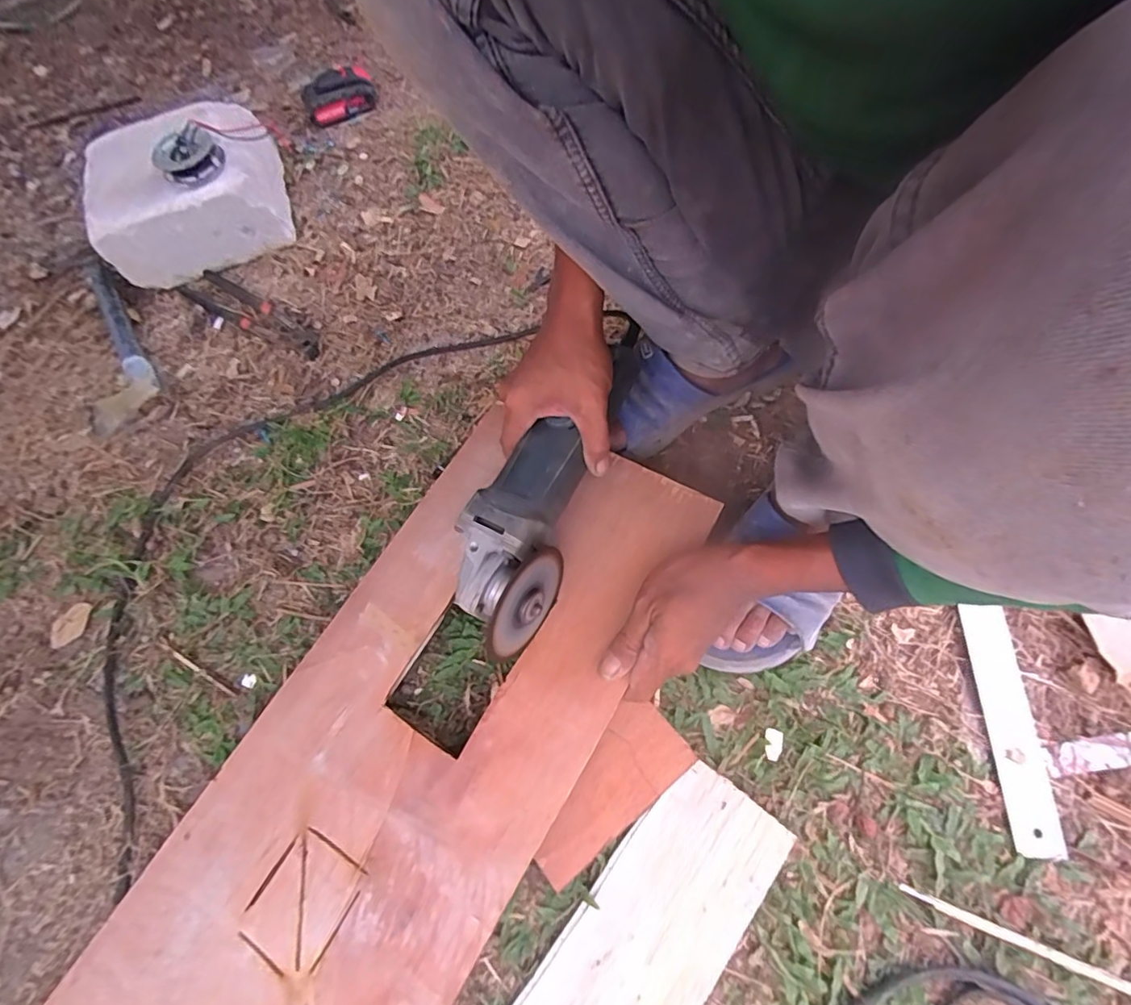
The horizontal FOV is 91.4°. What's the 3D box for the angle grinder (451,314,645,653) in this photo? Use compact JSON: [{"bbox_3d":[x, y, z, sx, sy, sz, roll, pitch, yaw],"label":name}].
[{"bbox_3d":[-0.013,-0.028,0.480,0.082,0.075,0.315,19,66,11],"label":"angle grinder"}]

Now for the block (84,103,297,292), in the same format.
[{"bbox_3d":[-0.481,-0.411,0.710,0.203,0.131,0.202,-15,65,-4],"label":"block"}]

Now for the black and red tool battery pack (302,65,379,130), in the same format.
[{"bbox_3d":[-0.347,-0.626,0.850,0.105,0.049,0.067,-25,66,-9],"label":"black and red tool battery pack"}]

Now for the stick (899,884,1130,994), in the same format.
[{"bbox_3d":[0.323,0.313,0.396,0.153,0.006,0.008,19,67,11],"label":"stick"}]

